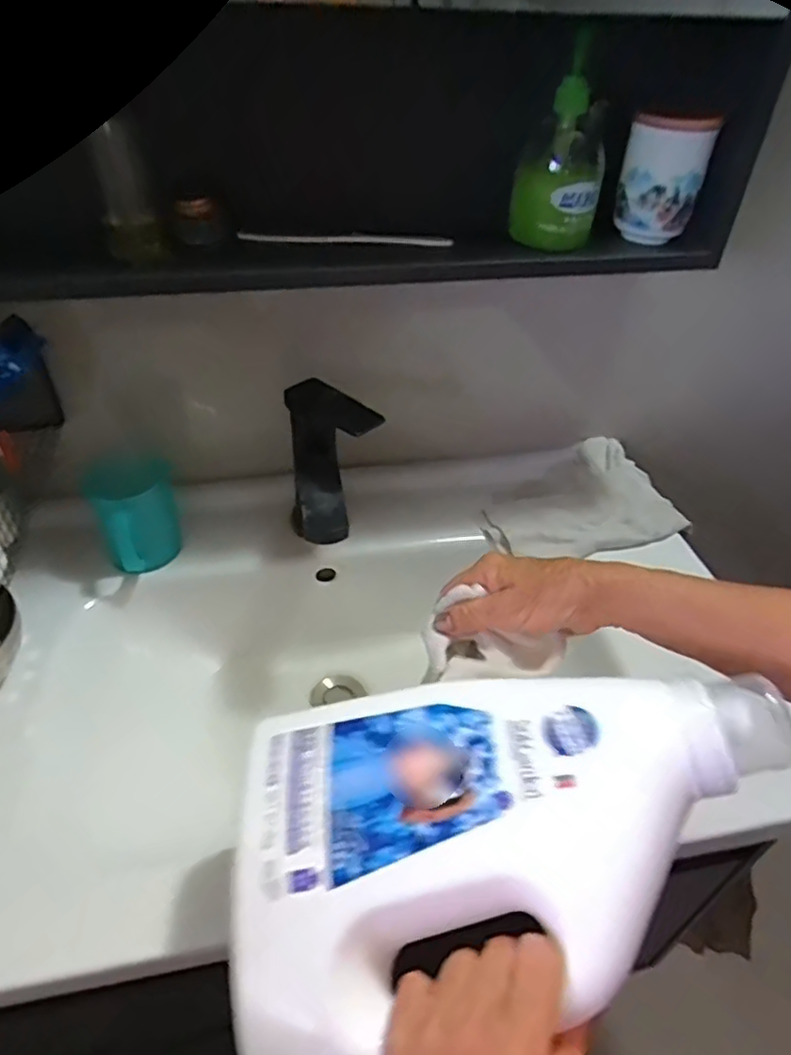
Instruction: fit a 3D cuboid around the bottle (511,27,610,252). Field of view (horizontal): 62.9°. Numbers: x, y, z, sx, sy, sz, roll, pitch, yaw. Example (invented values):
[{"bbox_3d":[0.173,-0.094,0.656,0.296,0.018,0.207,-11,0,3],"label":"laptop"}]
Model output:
[{"bbox_3d":[0.137,-0.307,0.528,0.068,0.136,0.074,8,41,6],"label":"bottle"}]

